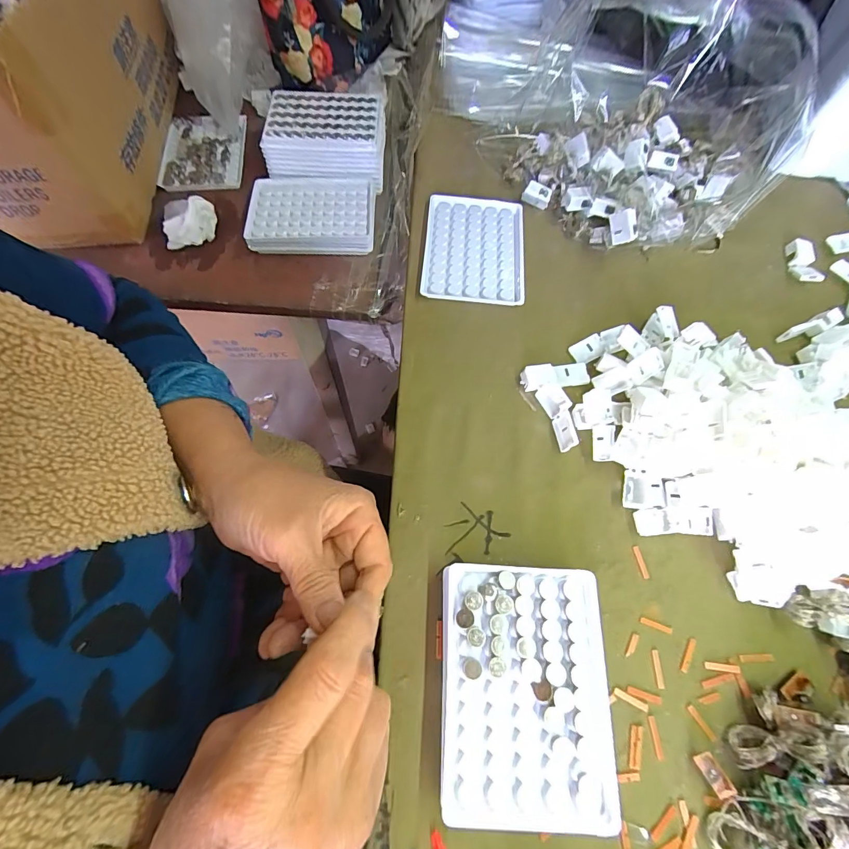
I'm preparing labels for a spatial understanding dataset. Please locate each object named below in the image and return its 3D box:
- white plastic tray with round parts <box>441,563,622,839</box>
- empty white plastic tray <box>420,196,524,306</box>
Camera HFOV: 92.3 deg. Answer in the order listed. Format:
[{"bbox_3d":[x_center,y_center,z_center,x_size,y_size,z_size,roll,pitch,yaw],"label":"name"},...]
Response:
[{"bbox_3d":[0.059,0.156,0.247,0.095,0.030,0.130,2,67,-2],"label":"white plastic tray with round parts"},{"bbox_3d":[0.049,-0.169,0.391,0.096,0.011,0.122,5,67,0],"label":"empty white plastic tray"}]

